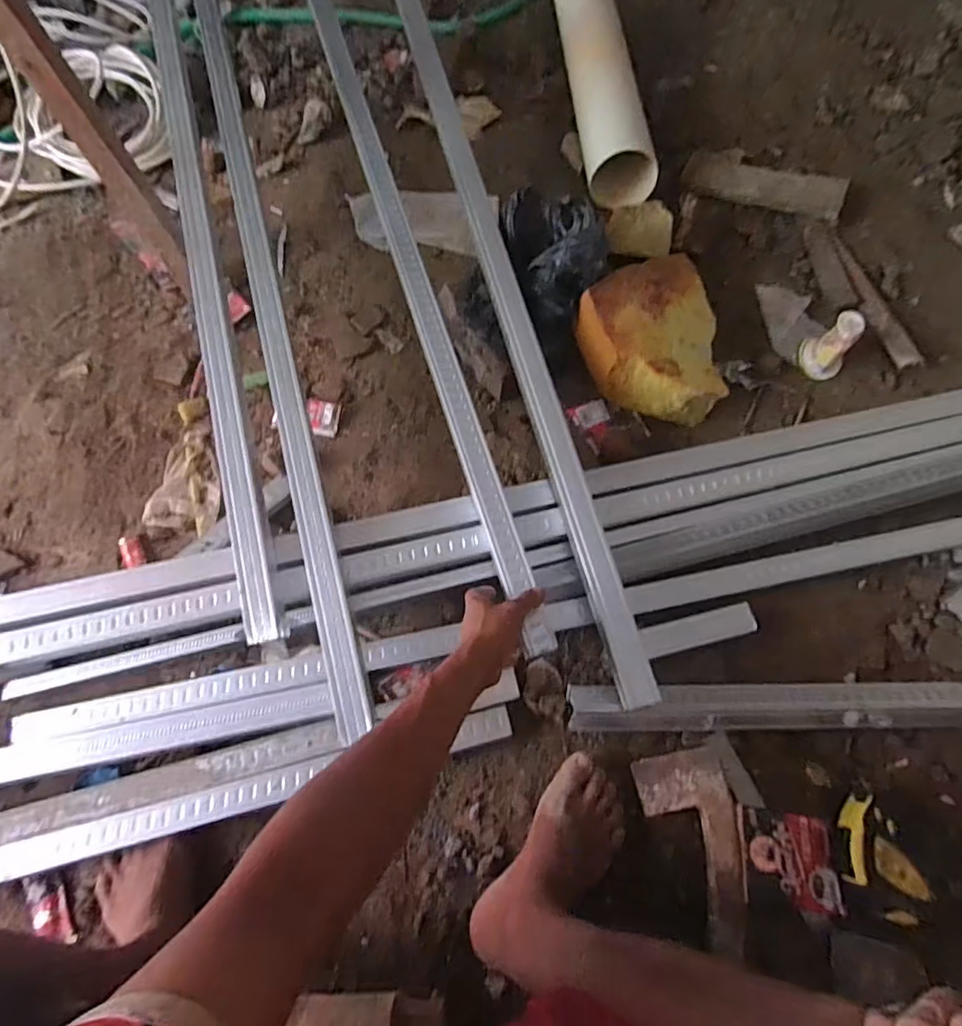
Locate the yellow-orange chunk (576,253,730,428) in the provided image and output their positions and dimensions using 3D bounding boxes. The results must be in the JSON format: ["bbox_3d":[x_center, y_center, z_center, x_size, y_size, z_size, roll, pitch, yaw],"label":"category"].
[{"bbox_3d":[0.242,-0.267,0.819,0.204,0.092,0.259,2,66,1],"label":"yellow-orange chunk"}]

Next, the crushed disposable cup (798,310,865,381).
[{"bbox_3d":[0.531,-0.257,0.831,0.069,0.087,0.055,38,71,16],"label":"crushed disposable cup"}]

